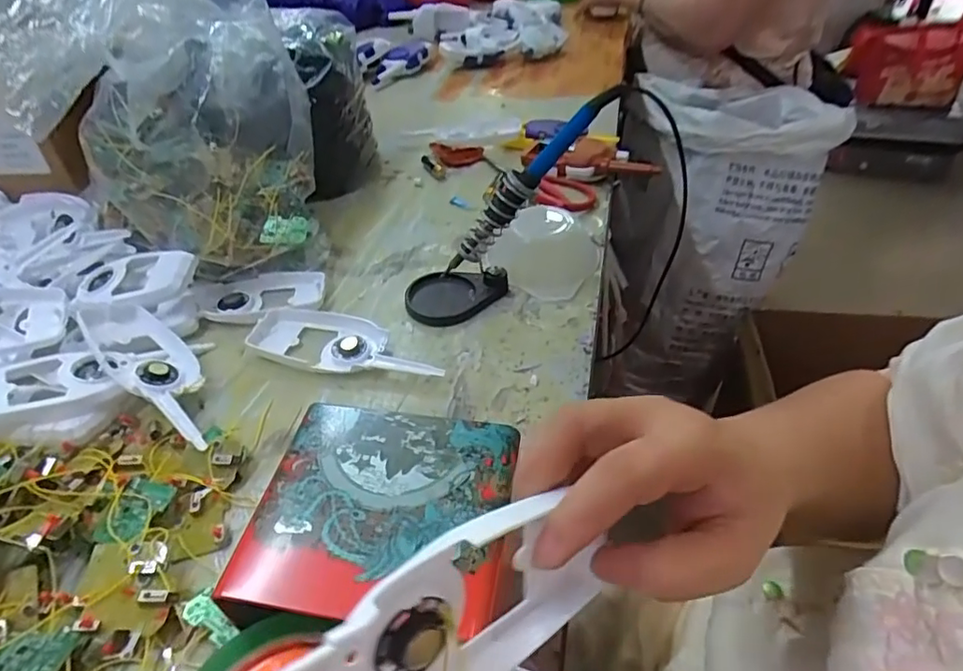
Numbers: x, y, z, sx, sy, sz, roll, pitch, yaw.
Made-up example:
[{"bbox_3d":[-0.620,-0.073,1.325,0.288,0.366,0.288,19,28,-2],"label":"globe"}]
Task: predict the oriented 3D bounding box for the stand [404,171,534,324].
[{"bbox_3d":[-0.018,-0.077,0.489,0.107,0.110,0.064,-22,45,-19],"label":"stand"}]

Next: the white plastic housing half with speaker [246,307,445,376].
[{"bbox_3d":[-0.111,0.006,0.472,0.165,0.014,0.058,7,42,11],"label":"white plastic housing half with speaker"}]

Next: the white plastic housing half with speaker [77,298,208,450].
[{"bbox_3d":[-0.257,0.016,0.443,0.198,0.026,0.054,29,50,31],"label":"white plastic housing half with speaker"}]

